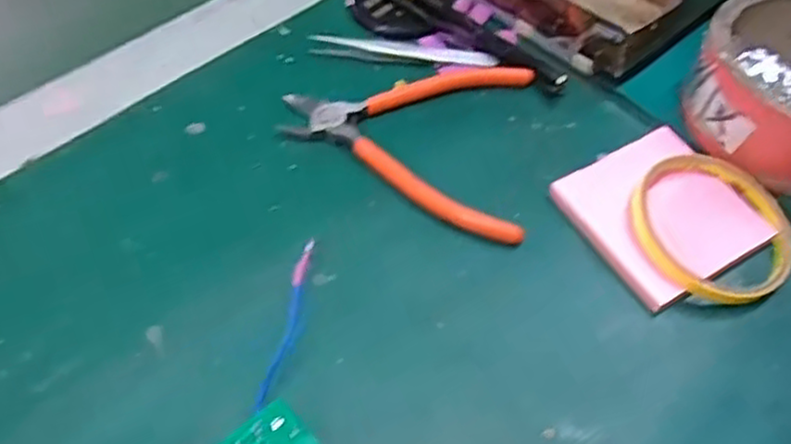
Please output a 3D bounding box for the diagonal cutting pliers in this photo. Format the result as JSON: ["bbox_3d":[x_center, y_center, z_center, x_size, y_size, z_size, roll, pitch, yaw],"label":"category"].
[{"bbox_3d":[0.024,-0.060,0.420,0.149,0.008,0.116,28,58,15],"label":"diagonal cutting pliers"}]

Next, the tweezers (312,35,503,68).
[{"bbox_3d":[0.005,-0.107,0.453,0.113,0.004,0.015,7,55,1],"label":"tweezers"}]

